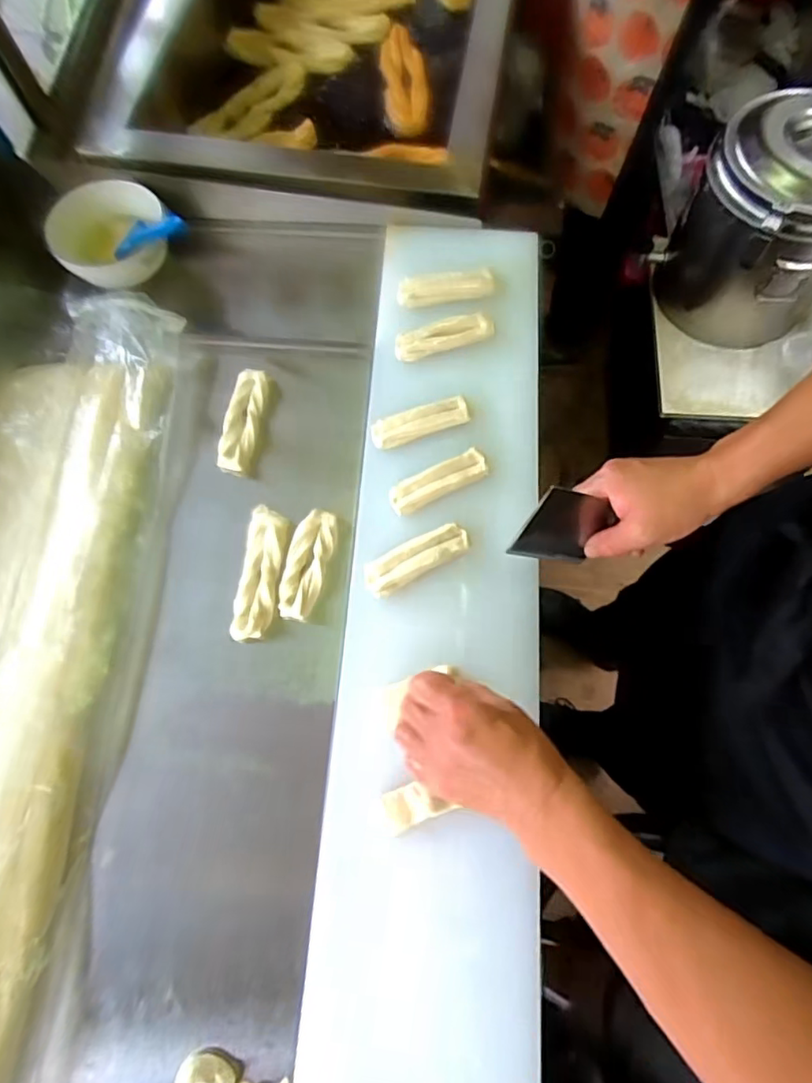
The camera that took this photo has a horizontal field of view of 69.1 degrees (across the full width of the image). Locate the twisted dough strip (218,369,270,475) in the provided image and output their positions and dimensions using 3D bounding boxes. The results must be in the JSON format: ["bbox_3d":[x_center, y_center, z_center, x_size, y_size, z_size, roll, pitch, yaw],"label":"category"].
[{"bbox_3d":[-0.176,-0.130,0.645,0.042,0.020,0.121,8,71,5],"label":"twisted dough strip"}]

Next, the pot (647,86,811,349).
[{"bbox_3d":[0.657,-0.573,1.081,0.296,0.332,0.269,38,76,14],"label":"pot"}]

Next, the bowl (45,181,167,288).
[{"bbox_3d":[-0.355,-0.360,0.707,0.132,0.070,0.132,-1,71,2],"label":"bowl"}]

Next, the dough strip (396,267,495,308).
[{"bbox_3d":[0.046,-0.290,0.673,0.111,0.025,0.027,-11,71,-1],"label":"dough strip"}]

